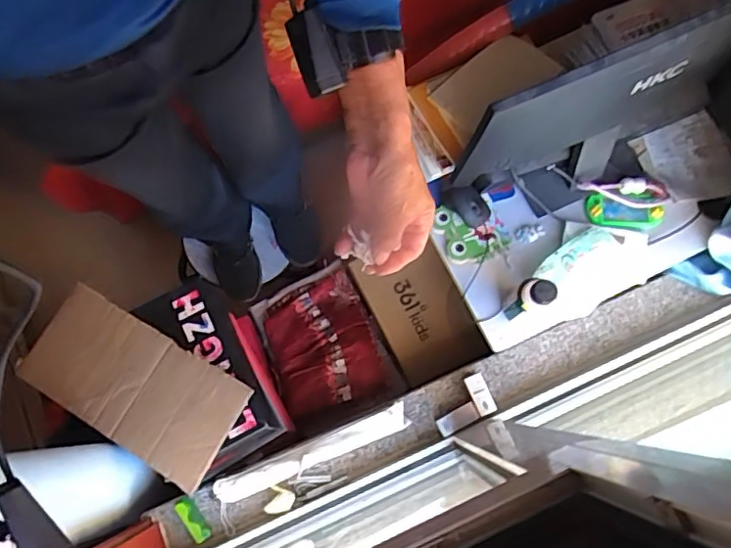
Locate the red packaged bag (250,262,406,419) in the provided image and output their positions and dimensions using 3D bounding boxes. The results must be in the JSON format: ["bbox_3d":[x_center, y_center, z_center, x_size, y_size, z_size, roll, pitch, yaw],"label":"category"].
[{"bbox_3d":[-0.095,0.151,1.220,0.233,0.062,0.325,-28,58,2],"label":"red packaged bag"}]

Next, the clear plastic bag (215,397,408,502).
[{"bbox_3d":[-0.092,0.310,0.969,0.351,0.036,0.049,-23,78,-4],"label":"clear plastic bag"}]

